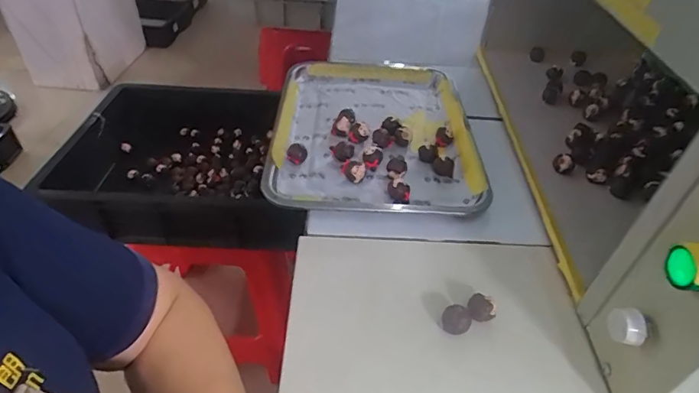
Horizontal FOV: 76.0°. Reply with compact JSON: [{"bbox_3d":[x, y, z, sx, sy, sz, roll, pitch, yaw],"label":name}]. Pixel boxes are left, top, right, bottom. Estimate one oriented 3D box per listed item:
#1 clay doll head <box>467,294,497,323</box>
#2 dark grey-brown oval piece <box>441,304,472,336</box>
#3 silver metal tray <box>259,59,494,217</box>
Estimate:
[{"bbox_3d":[0.118,0.103,0.404,0.024,0.025,0.022,19,44,18],"label":"clay doll head"},{"bbox_3d":[0.094,0.110,0.394,0.024,0.021,0.019,19,44,18],"label":"dark grey-brown oval piece"},{"bbox_3d":[0.042,-0.106,0.628,0.280,0.032,0.370,1,41,-2],"label":"silver metal tray"}]

